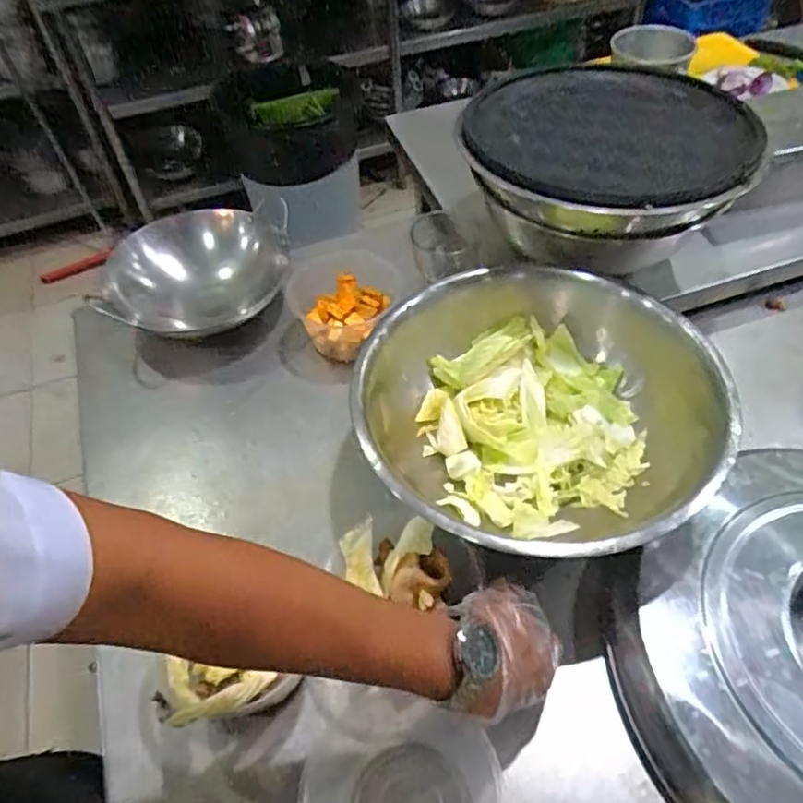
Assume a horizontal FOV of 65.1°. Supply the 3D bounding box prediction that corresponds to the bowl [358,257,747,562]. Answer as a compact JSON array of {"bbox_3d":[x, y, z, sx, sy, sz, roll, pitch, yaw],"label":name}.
[{"bbox_3d":[0.142,0.014,0.687,0.337,0.134,0.362,-2,51,3],"label":"bowl"}]

